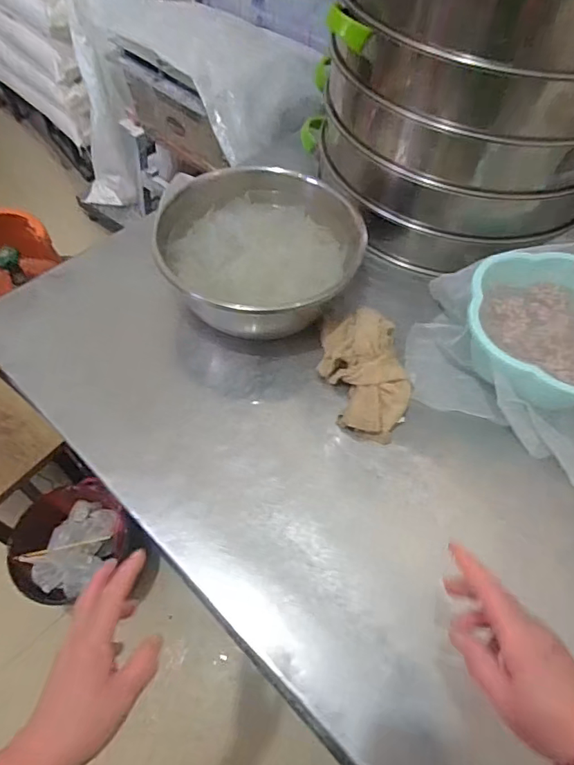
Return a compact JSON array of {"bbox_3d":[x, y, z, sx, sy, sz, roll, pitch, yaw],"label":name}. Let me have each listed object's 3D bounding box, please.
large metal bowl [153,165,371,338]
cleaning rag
[{"bbox_3d":[-0.038,-0.220,0.829,0.321,0.113,0.319,1,57,-1],"label":"large metal bowl"},{"bbox_3d":[0.122,-0.018,0.742,0.133,0.047,0.216,-9,60,-5],"label":"cleaning rag"}]

